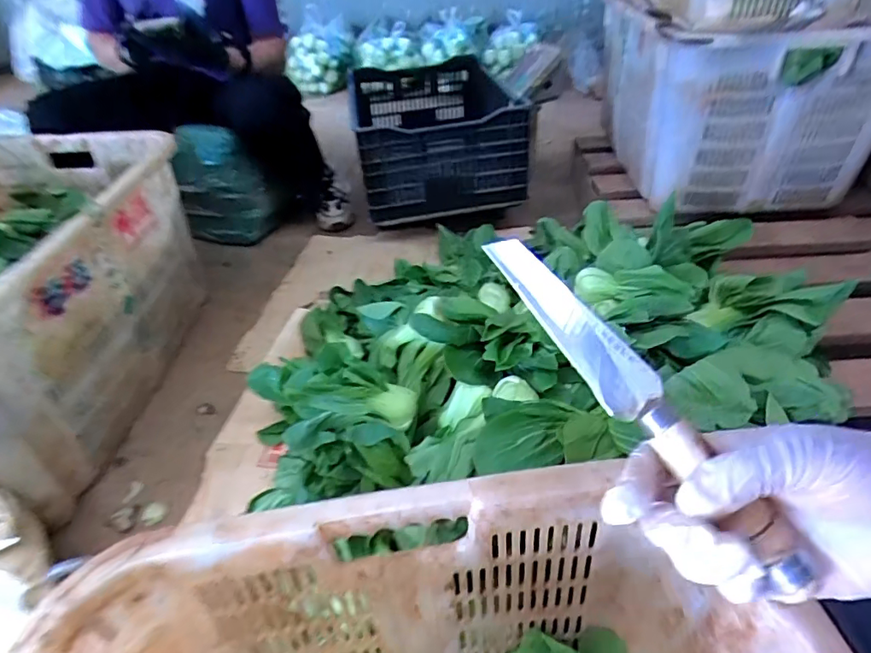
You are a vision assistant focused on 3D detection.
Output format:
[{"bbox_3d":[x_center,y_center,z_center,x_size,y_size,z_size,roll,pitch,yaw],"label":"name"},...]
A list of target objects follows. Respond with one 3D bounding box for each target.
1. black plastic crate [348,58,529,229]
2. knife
[{"bbox_3d":[-0.008,-0.508,1.364,0.394,0.229,0.583,-8,40,-6],"label":"black plastic crate"},{"bbox_3d":[0.092,0.032,0.244,0.017,0.022,0.192,-30,72,-30],"label":"knife"}]

